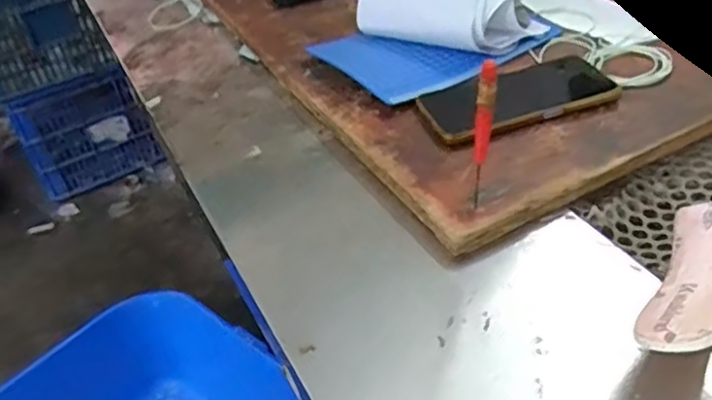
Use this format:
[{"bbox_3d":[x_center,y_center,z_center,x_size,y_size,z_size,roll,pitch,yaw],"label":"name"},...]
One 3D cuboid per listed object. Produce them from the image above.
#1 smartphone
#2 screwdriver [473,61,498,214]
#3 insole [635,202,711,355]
[{"bbox_3d":[0.139,-0.091,0.587,0.166,0.010,0.086,-17,41,-12],"label":"smartphone"},{"bbox_3d":[0.086,-0.037,0.446,0.012,0.117,0.011,5,41,14],"label":"screwdriver"},{"bbox_3d":[0.200,0.041,0.386,0.053,0.026,0.143,25,49,33],"label":"insole"}]

